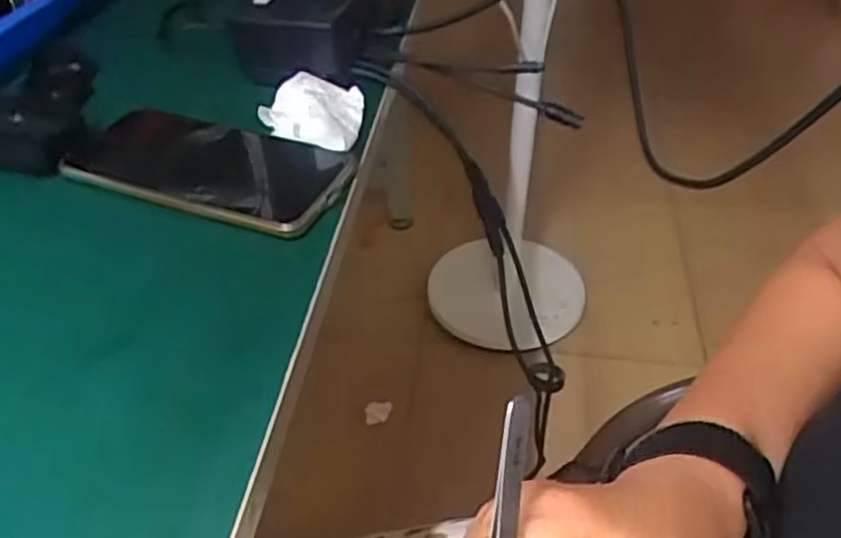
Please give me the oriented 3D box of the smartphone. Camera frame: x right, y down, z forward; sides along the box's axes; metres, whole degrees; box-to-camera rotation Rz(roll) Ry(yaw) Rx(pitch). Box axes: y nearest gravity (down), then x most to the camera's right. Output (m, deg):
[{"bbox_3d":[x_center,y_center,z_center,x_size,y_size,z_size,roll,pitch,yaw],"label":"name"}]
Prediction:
[{"bbox_3d":[-0.122,-0.063,0.412,0.162,0.009,0.077,14,44,17],"label":"smartphone"}]

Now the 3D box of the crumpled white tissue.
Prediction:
[{"bbox_3d":[-0.067,-0.097,0.442,0.061,0.017,0.071,7,42,7],"label":"crumpled white tissue"}]

